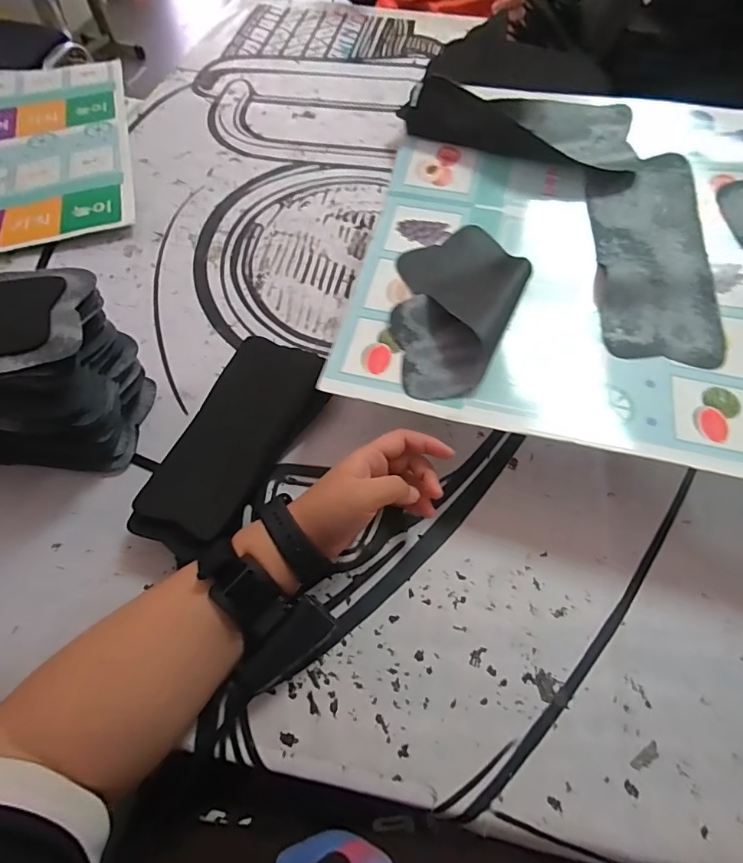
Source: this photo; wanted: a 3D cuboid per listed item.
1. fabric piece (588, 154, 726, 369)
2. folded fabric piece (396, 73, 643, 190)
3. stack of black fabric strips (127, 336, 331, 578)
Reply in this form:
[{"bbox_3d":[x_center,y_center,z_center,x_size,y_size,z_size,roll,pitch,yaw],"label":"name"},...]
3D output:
[{"bbox_3d":[0.255,-0.161,0.407,0.097,0.013,0.220,5,70,5],"label":"fabric piece"},{"bbox_3d":[0.155,-0.314,0.462,0.230,0.051,0.080,17,63,8],"label":"folded fabric piece"},{"bbox_3d":[-0.117,0.008,0.404,0.099,0.039,0.210,20,64,9],"label":"stack of black fabric strips"}]

